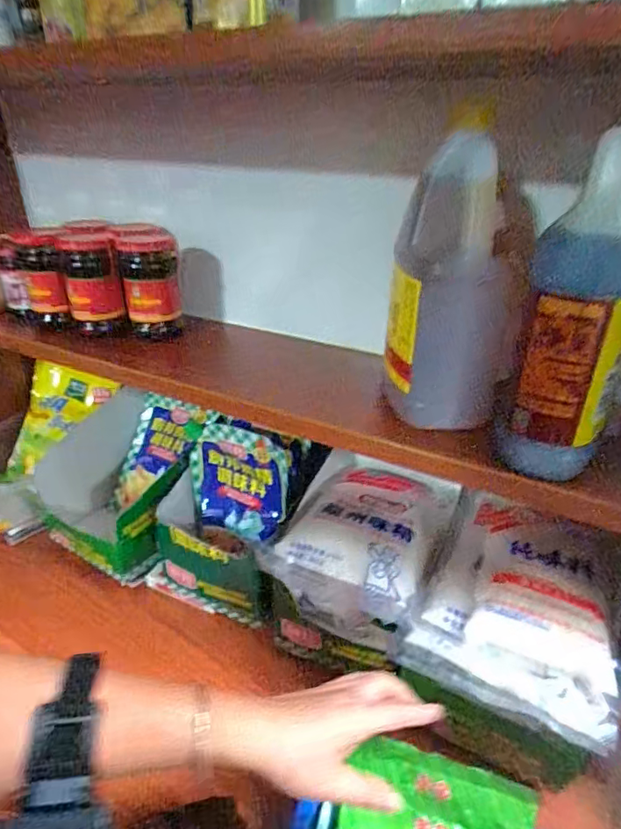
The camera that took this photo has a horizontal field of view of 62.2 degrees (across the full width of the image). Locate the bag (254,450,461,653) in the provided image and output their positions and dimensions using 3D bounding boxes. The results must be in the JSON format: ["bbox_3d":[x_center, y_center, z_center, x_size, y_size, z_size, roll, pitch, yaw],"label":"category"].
[{"bbox_3d":[0.068,0.131,0.553,0.154,0.076,0.211,17,33,26],"label":"bag"}]

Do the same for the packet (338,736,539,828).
[{"bbox_3d":[0.092,0.285,0.370,0.127,0.007,0.067,9,72,16],"label":"packet"}]

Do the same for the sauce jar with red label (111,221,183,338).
[{"bbox_3d":[-0.181,-0.148,0.583,0.062,0.116,0.066,-9,31,-15],"label":"sauce jar with red label"}]

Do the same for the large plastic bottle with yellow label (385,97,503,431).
[{"bbox_3d":[0.102,-0.102,0.390,0.071,0.215,0.086,2,30,2],"label":"large plastic bottle with yellow label"}]

